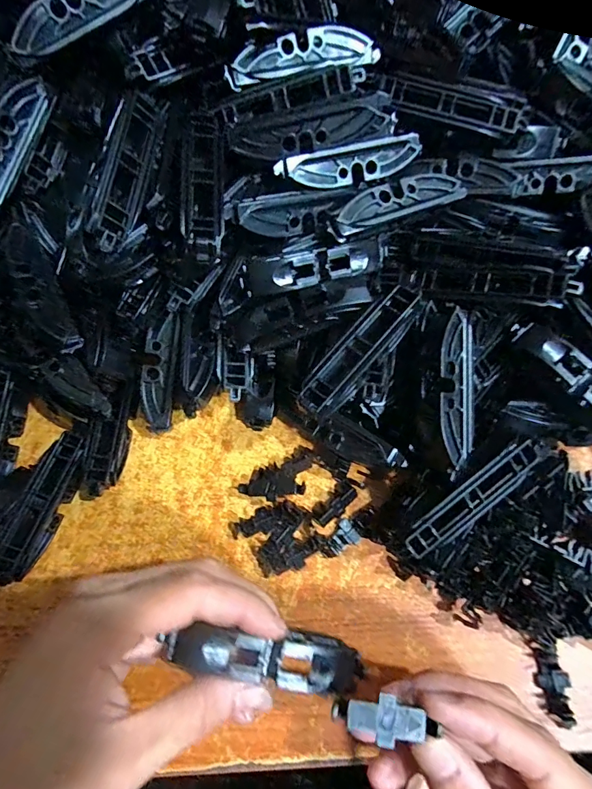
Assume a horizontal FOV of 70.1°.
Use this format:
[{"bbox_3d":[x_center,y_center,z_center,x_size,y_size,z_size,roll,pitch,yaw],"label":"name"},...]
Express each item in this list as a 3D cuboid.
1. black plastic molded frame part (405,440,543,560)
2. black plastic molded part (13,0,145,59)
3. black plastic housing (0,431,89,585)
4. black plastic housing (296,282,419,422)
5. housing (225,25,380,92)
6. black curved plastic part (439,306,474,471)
[{"bbox_3d":[0.082,0.048,0.193,0.073,0.017,0.016,-35,70,-12],"label":"black plastic molded frame part"},{"bbox_3d":[-0.102,-0.187,0.204,0.074,0.010,0.020,-29,112,-4],"label":"black plastic molded part"},{"bbox_3d":[-0.133,0.059,0.226,0.023,0.019,0.076,16,69,8],"label":"black plastic housing"},{"bbox_3d":[0.030,-0.019,0.199,0.020,0.020,0.073,40,74,16],"label":"black plastic housing"},{"bbox_3d":[0.005,-0.172,0.215,0.078,0.014,0.024,-6,67,-1],"label":"housing"},{"bbox_3d":[0.074,-0.003,0.194,0.016,0.007,0.071,2,84,3],"label":"black curved plastic part"}]

